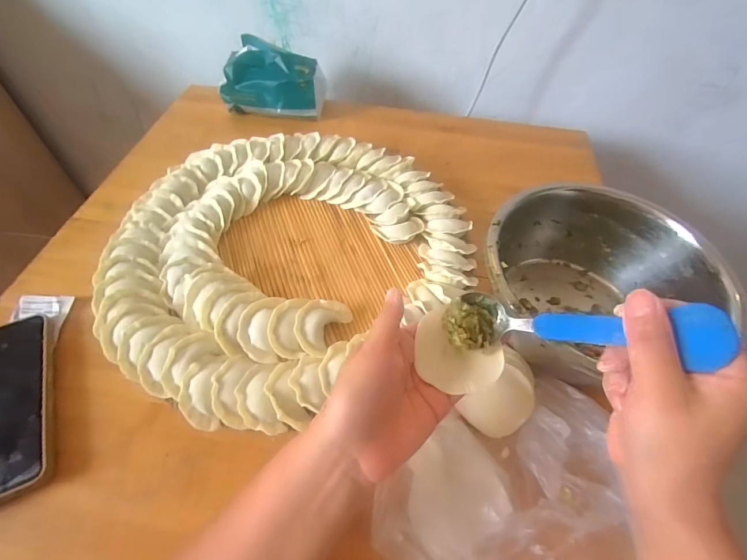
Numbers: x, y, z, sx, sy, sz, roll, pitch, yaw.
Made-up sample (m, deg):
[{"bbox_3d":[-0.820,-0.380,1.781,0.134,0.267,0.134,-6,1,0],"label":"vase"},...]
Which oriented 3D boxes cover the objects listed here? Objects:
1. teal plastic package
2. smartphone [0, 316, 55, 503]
[{"bbox_3d":[-0.155,-0.308,0.589,0.145,0.081,0.093,13,54,6],"label":"teal plastic package"},{"bbox_3d":[-0.326,0.106,0.326,0.079,0.016,0.170,-21,58,-17],"label":"smartphone"}]

